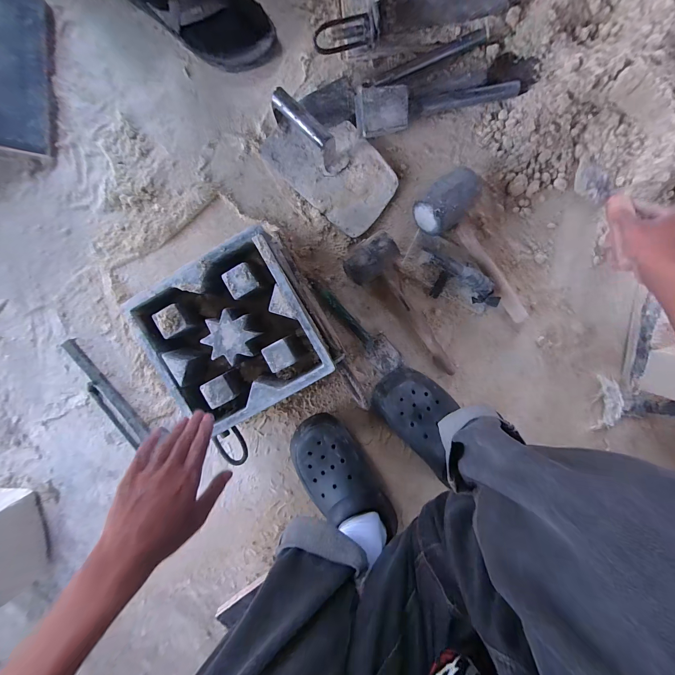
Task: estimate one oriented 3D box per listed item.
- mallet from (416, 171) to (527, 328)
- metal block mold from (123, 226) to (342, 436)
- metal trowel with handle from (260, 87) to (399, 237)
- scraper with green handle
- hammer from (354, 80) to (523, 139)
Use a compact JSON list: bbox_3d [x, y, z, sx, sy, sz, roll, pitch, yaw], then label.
[{"bbox_3d":[0.246,-0.143,0.505,0.104,0.063,0.294,-42,112,7],"label":"mallet"},{"bbox_3d":[-0.150,-0.011,0.468,0.229,0.149,0.226,-29,97,5],"label":"metal block mold"},{"bbox_3d":[-0.010,-0.290,0.467,0.228,0.069,0.138,40,97,-5],"label":"metal trowel with handle"},{"bbox_3d":[0.034,-0.023,0.527,0.048,0.023,0.216,-44,96,7],"label":"scraper with green handle"},{"bbox_3d":[0.160,-0.377,0.453,0.256,0.050,0.059,-14,98,3],"label":"hammer"}]

